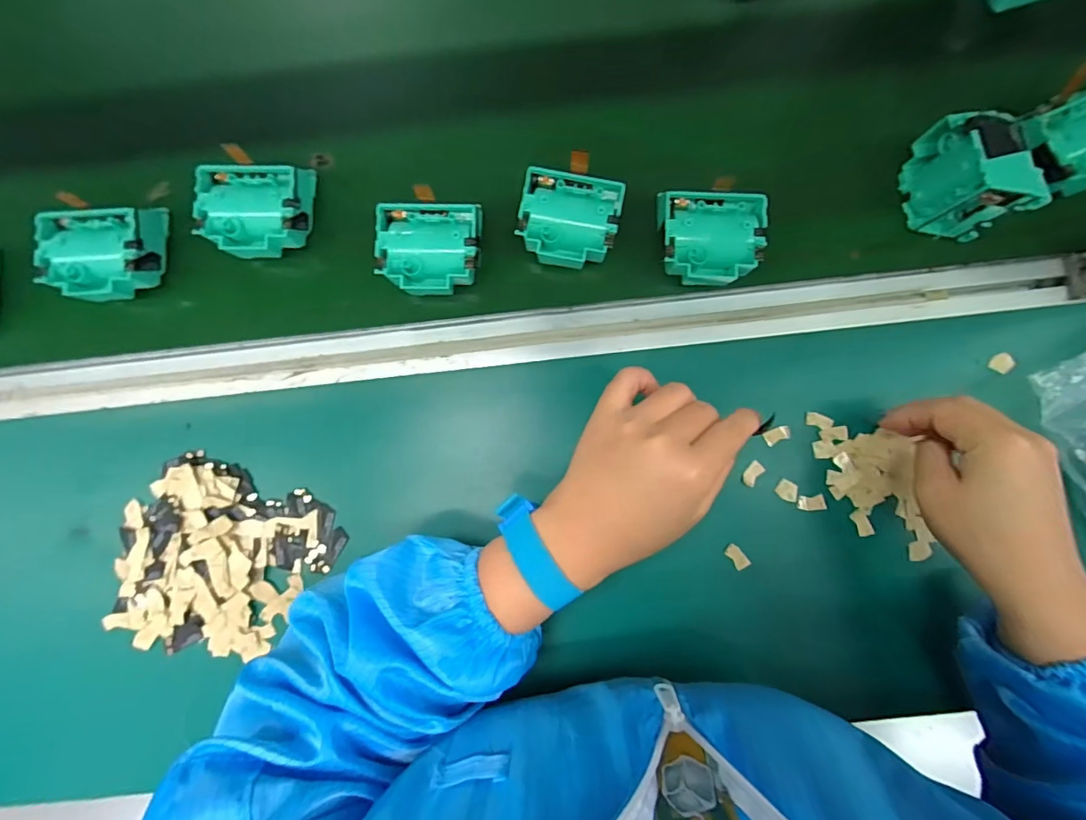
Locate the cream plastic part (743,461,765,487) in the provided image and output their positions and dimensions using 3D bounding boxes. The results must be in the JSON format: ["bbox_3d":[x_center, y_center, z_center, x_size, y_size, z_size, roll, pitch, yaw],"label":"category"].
[{"bbox_3d":[0.163,0.050,0.390,0.012,0.004,0.019,38,93,5],"label":"cream plastic part"}]

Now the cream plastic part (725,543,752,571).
[{"bbox_3d":[0.150,0.114,0.388,0.011,0.004,0.021,-40,86,4],"label":"cream plastic part"}]

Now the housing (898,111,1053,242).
[{"bbox_3d":[0.297,-0.165,0.356,0.036,0.068,0.079,-19,88,5],"label":"housing"}]

